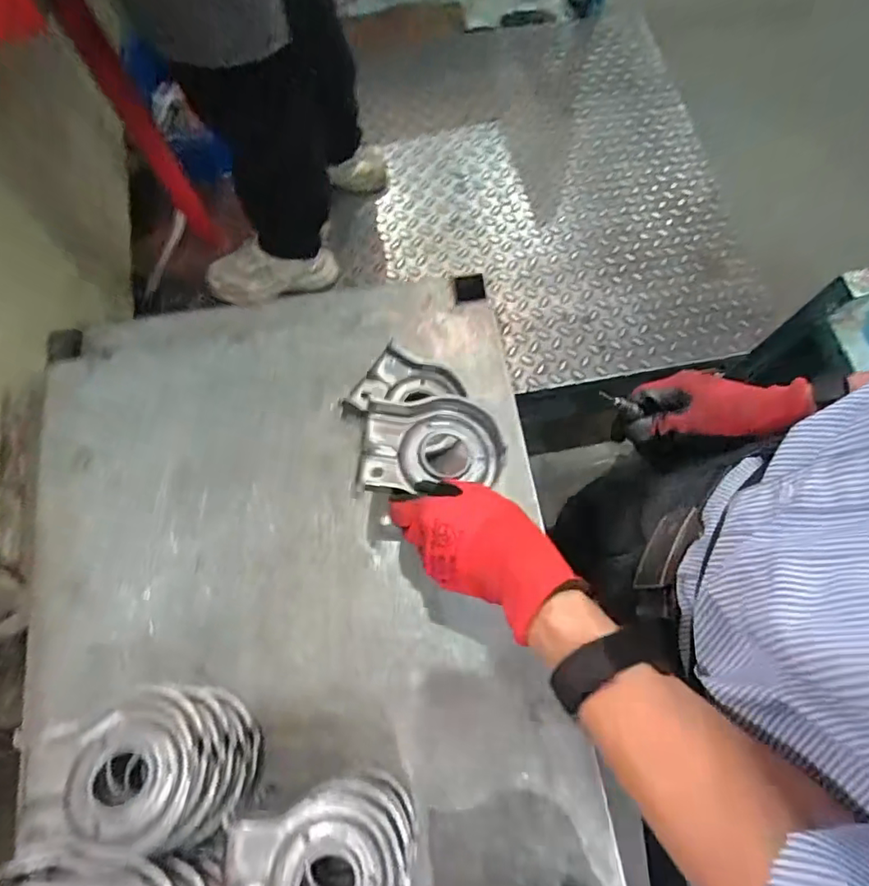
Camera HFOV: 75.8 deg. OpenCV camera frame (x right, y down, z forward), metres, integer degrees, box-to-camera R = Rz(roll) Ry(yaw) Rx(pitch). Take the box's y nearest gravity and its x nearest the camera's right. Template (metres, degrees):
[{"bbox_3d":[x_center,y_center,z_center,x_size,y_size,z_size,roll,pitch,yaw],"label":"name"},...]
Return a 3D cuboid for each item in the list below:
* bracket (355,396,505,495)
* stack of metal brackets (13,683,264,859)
[{"bbox_3d":[-0.002,0.003,0.485,0.124,0.042,0.086,-2,72,-1],"label":"bracket"},{"bbox_3d":[-0.225,0.259,0.447,0.141,0.116,0.110,-15,72,-5],"label":"stack of metal brackets"}]

